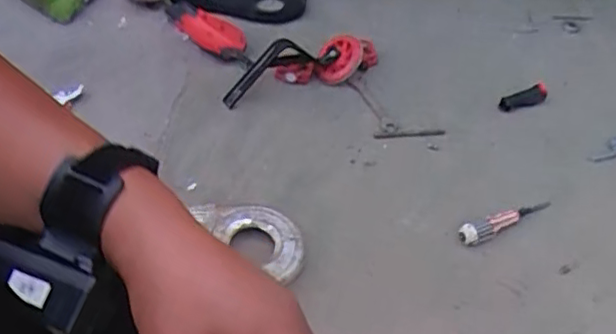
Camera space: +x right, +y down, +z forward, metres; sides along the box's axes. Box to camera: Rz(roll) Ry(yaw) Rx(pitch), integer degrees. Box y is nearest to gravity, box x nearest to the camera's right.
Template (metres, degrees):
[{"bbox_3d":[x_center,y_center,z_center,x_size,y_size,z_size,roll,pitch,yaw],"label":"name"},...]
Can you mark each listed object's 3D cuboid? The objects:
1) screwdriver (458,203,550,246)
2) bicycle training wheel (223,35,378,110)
[{"bbox_3d":[0.328,0.085,1.015,0.179,0.035,0.036,-14,48,-18],"label":"screwdriver"},{"bbox_3d":[-0.012,-0.213,1.334,0.355,0.090,0.096,-14,48,-15],"label":"bicycle training wheel"}]

